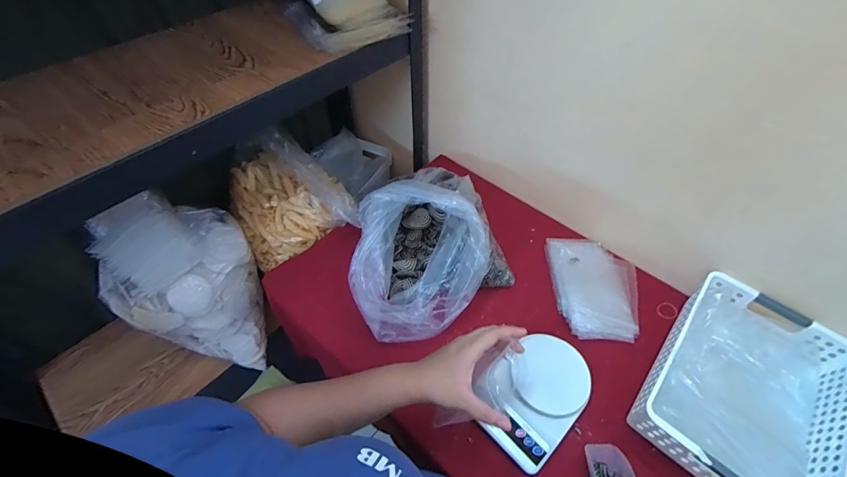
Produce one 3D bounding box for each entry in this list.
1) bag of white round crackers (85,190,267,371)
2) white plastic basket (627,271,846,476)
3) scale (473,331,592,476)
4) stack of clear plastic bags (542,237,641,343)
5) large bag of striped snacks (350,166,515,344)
[{"bbox_3d":[-0.426,0.075,0.702,0.176,0.329,0.211,3,52,2],"label":"bag of white round crackers"},{"bbox_3d":[0.454,0.209,0.514,0.206,0.092,0.288,35,60,24],"label":"white plastic basket"},{"bbox_3d":[0.162,0.224,0.536,0.171,0.043,0.127,-38,61,-25],"label":"scale"},{"bbox_3d":[0.306,0.082,0.653,0.143,0.018,0.204,3,52,2],"label":"stack of clear plastic bags"},{"bbox_3d":[0.001,0.011,0.636,0.272,0.131,0.277,-18,54,-13],"label":"large bag of striped snacks"}]

